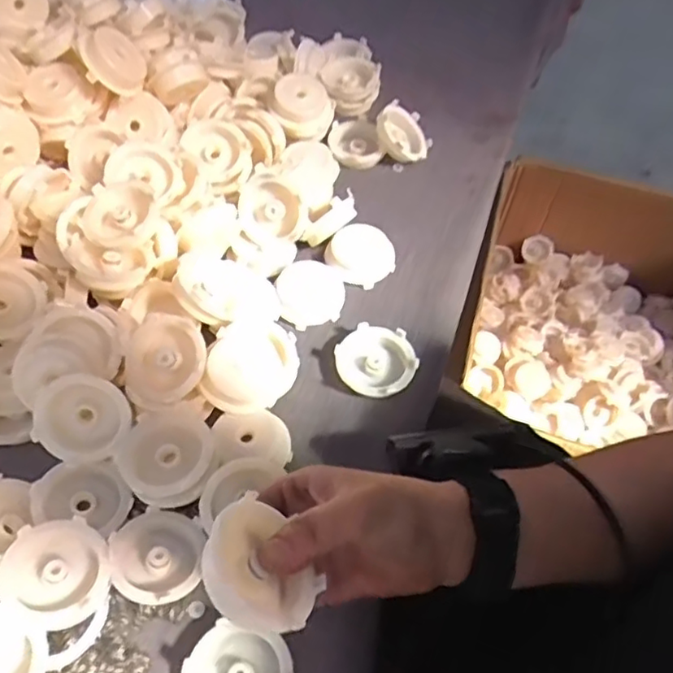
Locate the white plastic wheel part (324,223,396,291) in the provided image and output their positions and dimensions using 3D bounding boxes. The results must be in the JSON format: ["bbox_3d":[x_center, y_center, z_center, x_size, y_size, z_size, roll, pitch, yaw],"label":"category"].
[{"bbox_3d":[0.019,-0.063,0.483,0.050,0.013,0.049,-44,100,-16],"label":"white plastic wheel part"}]

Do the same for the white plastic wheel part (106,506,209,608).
[{"bbox_3d":[-0.103,0.125,0.353,0.049,0.025,0.051,1,57,-1],"label":"white plastic wheel part"}]

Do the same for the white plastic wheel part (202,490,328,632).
[{"bbox_3d":[-0.032,0.097,0.258,0.049,0.016,0.048,46,29,-12],"label":"white plastic wheel part"}]

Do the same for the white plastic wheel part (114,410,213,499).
[{"bbox_3d":[-0.101,0.070,0.368,0.053,0.014,0.050,1,57,-1],"label":"white plastic wheel part"}]

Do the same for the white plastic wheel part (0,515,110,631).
[{"bbox_3d":[-0.149,0.126,0.332,0.054,0.016,0.054,10,54,-14],"label":"white plastic wheel part"}]

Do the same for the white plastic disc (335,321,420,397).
[{"bbox_3d":[0.028,0.018,0.432,0.051,0.018,0.053,1,57,-1],"label":"white plastic disc"}]

